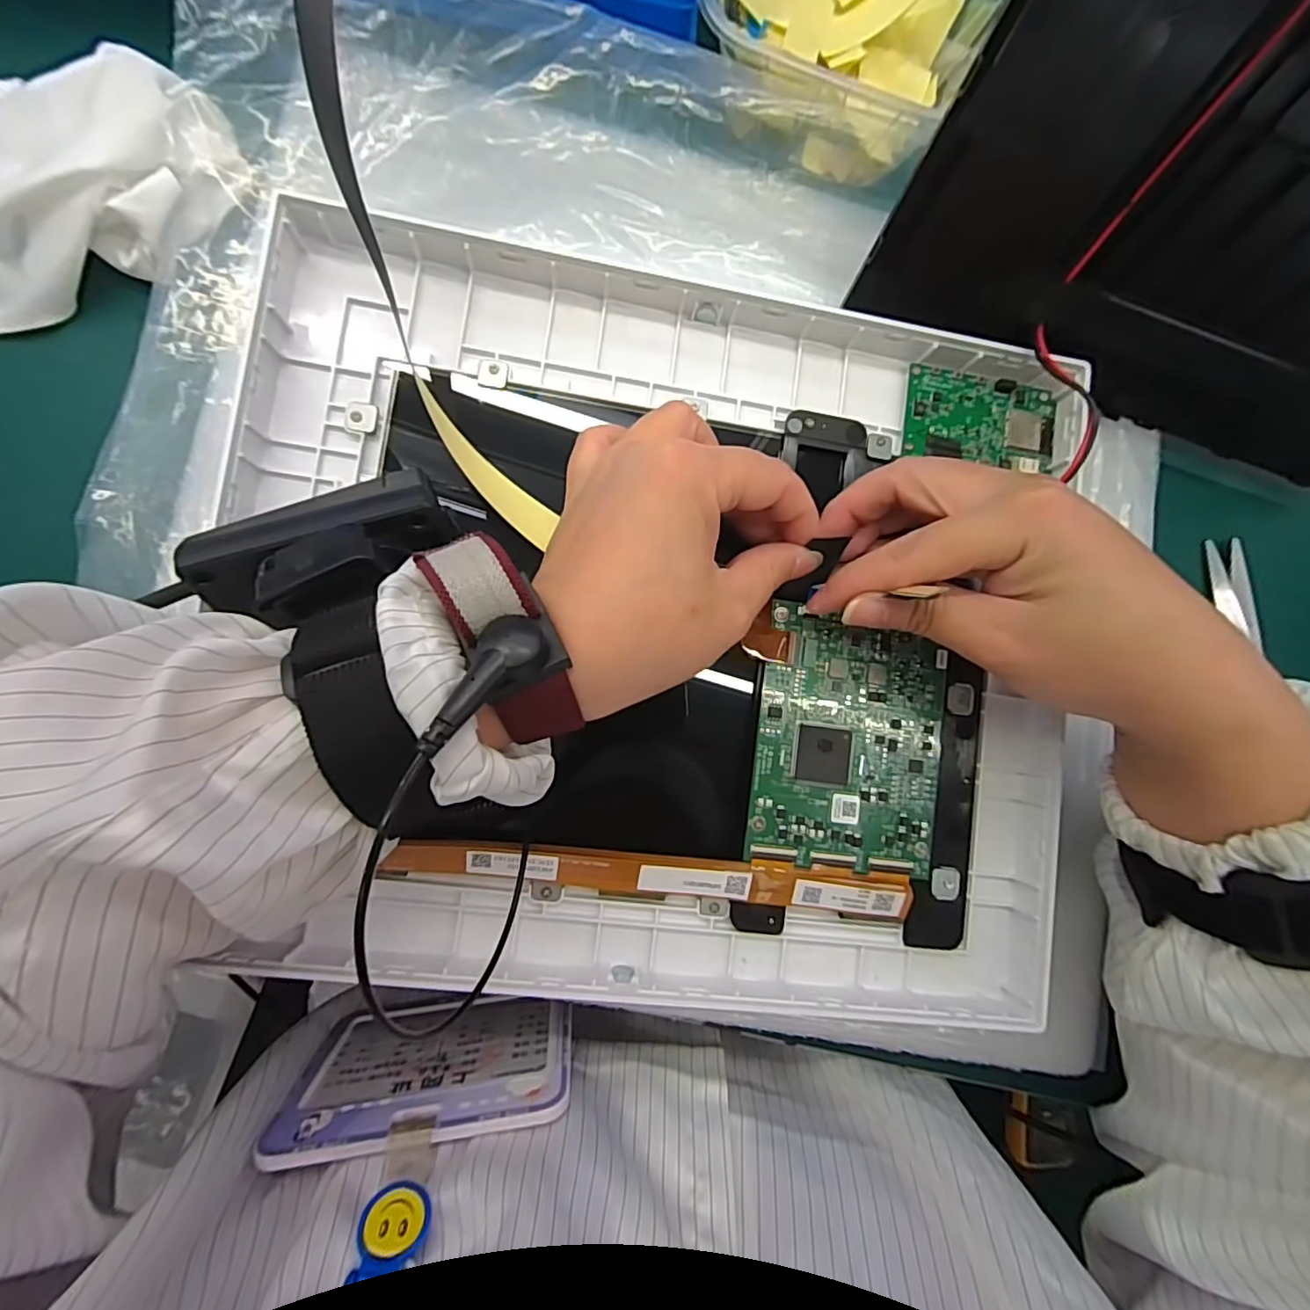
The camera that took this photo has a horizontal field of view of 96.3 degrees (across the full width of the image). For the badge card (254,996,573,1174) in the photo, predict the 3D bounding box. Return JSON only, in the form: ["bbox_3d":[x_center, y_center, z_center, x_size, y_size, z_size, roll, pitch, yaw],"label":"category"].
[{"bbox_3d":[-0.081,0.153,0.220,0.096,0.071,0.010,-4,87,-8],"label":"badge card"}]

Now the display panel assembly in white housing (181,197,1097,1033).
[{"bbox_3d":[0.005,-0.010,0.214,0.301,0.026,0.256,7,84,-7],"label":"display panel assembly in white housing"}]

